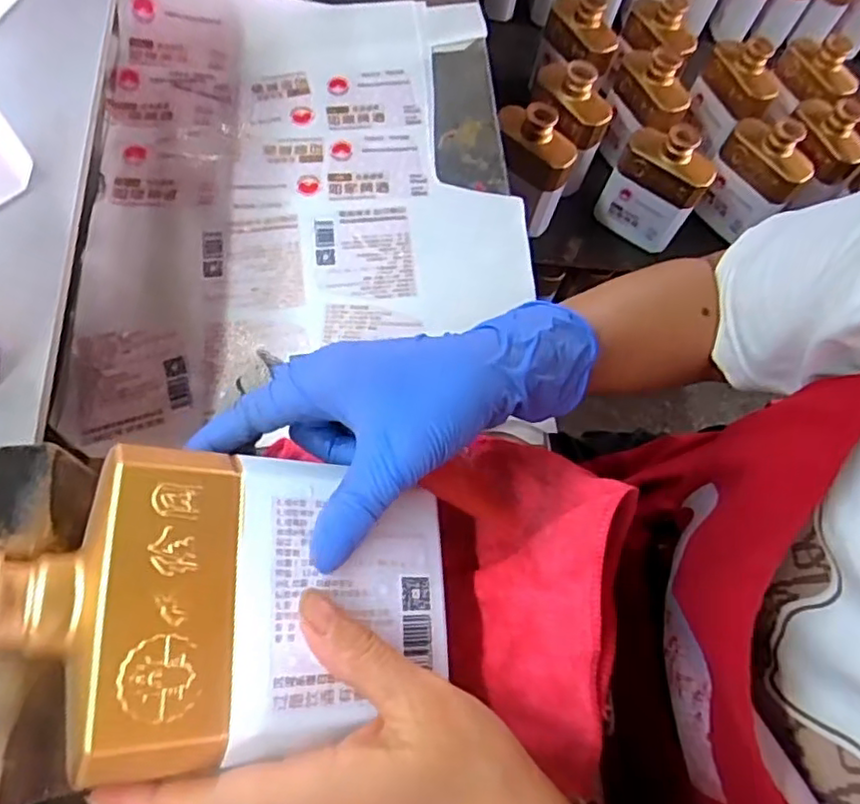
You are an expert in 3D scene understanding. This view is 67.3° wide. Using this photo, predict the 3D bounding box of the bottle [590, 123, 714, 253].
[{"bbox_3d":[0.292,-0.279,0.836,0.113,0.157,0.053,40,67,10],"label":"bottle"}]

